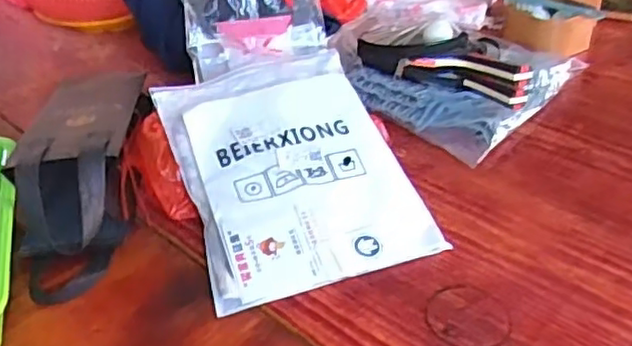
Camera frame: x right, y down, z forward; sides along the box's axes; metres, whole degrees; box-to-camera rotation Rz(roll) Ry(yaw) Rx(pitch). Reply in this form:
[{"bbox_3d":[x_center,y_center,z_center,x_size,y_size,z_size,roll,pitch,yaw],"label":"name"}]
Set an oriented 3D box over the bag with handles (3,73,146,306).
[{"bbox_3d":[-0.254,-0.026,0.735,0.105,0.101,0.359,-7,36,-5],"label":"bag with handles"}]

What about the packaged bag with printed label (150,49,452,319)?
[{"bbox_3d":[-0.029,-0.013,0.699,0.217,0.018,0.302,-15,51,-13],"label":"packaged bag with printed label"}]

